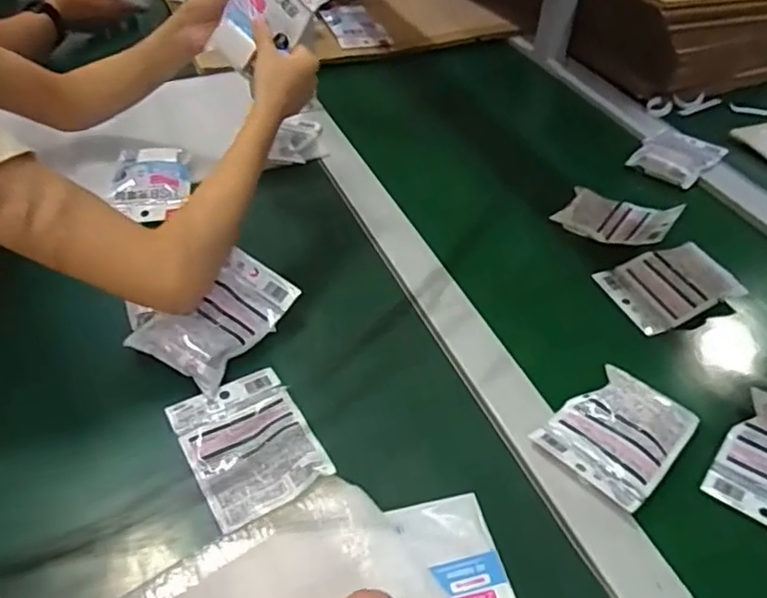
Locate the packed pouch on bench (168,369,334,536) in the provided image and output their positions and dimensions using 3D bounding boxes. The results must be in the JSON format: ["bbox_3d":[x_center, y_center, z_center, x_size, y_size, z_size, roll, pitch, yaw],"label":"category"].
[{"bbox_3d":[-0.110,0.115,0.535,0.097,0.022,0.131,-22,50,-25],"label":"packed pouch on bench"}]

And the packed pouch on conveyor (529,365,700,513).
[{"bbox_3d":[0.200,0.112,0.559,0.119,0.018,0.094,-33,55,-32],"label":"packed pouch on conveyor"}]

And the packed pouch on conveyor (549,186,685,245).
[{"bbox_3d":[0.275,-0.100,0.775,0.124,0.032,0.078,24,47,20],"label":"packed pouch on conveyor"}]

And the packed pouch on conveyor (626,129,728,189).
[{"bbox_3d":[0.402,-0.197,0.891,0.086,0.023,0.119,35,52,28],"label":"packed pouch on conveyor"}]

